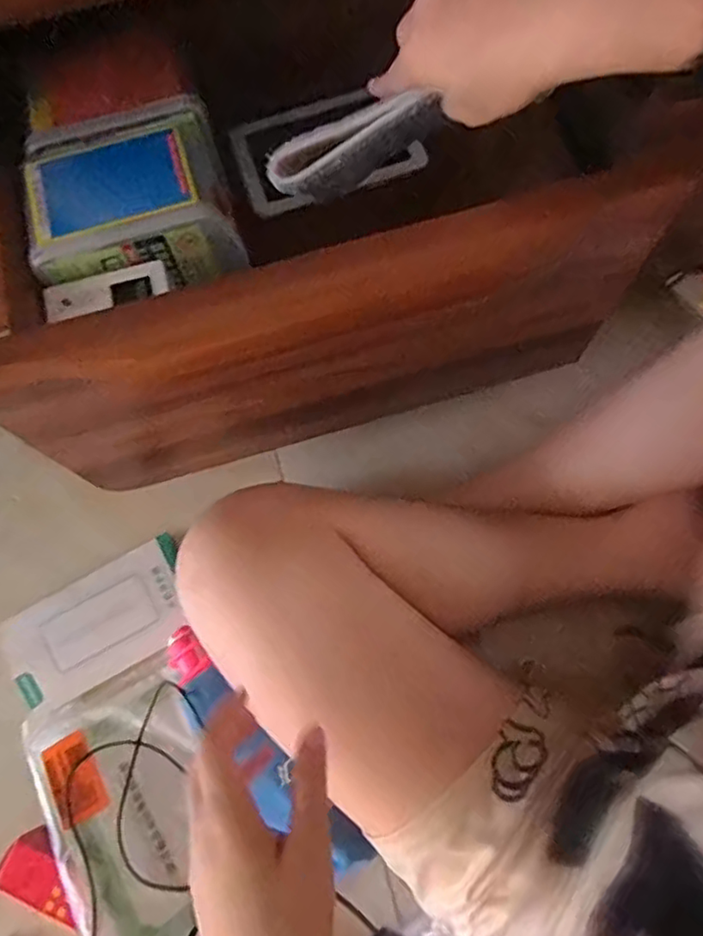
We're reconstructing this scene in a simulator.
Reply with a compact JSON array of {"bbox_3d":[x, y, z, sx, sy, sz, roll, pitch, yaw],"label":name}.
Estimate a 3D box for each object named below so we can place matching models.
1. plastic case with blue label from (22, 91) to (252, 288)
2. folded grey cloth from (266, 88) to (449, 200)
[{"bbox_3d":[-0.176,-0.217,0.491,0.150,0.059,0.132,-14,72,-3],"label":"plastic case with blue label"},{"bbox_3d":[0.002,-0.208,0.396,0.112,0.033,0.023,-17,71,16],"label":"folded grey cloth"}]

